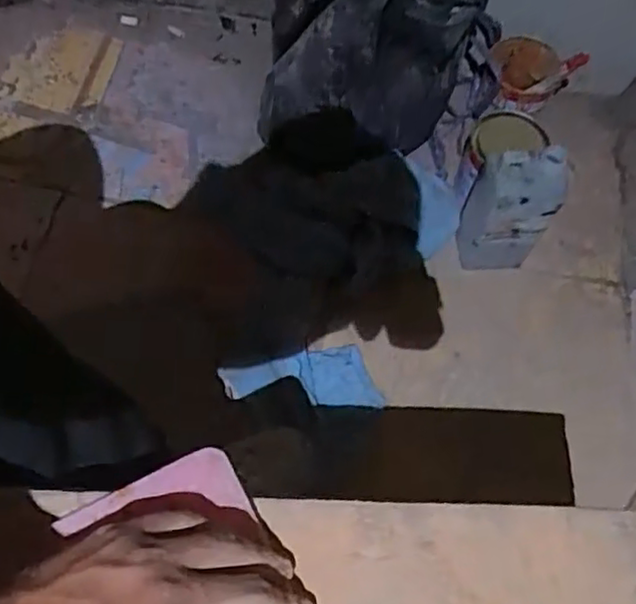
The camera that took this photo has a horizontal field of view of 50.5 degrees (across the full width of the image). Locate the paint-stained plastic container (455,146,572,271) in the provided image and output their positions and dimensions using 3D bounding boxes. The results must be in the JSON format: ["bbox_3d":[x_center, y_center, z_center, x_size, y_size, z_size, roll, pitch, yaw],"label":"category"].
[{"bbox_3d":[0.245,-0.114,0.864,0.092,0.194,0.061,0,66,-3],"label":"paint-stained plastic container"}]

